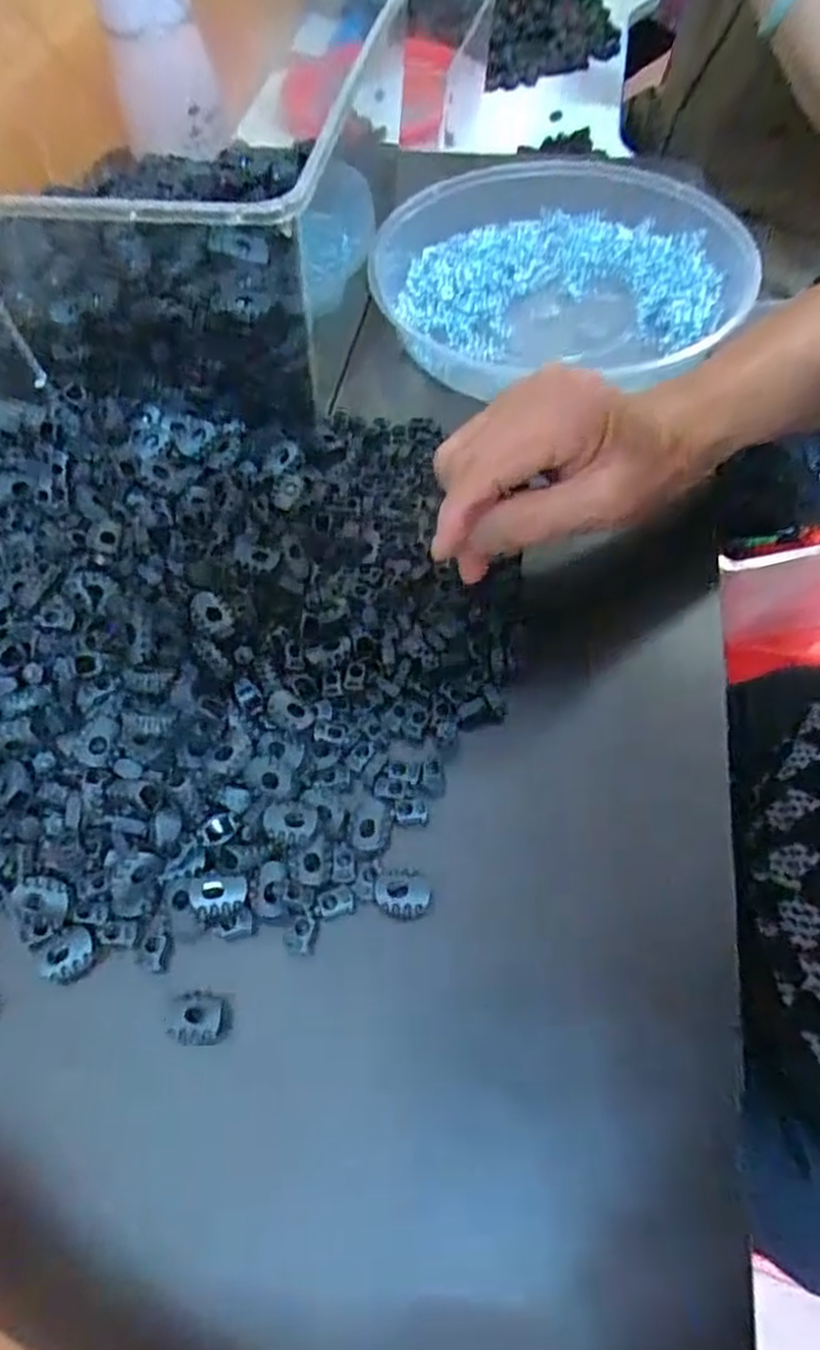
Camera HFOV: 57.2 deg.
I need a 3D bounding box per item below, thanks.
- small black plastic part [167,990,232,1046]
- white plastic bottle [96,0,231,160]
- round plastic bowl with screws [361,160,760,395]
[{"bbox_3d":[-0.076,0.125,0.274,0.021,0.007,0.018,1,59,0],"label":"small black plastic part"},{"bbox_3d":[-0.169,-0.424,0.515,0.075,0.118,0.063,-14,61,-9],"label":"white plastic bottle"},{"bbox_3d":[0.096,-0.262,0.483,0.225,0.040,0.219,0,59,0],"label":"round plastic bowl with screws"}]

